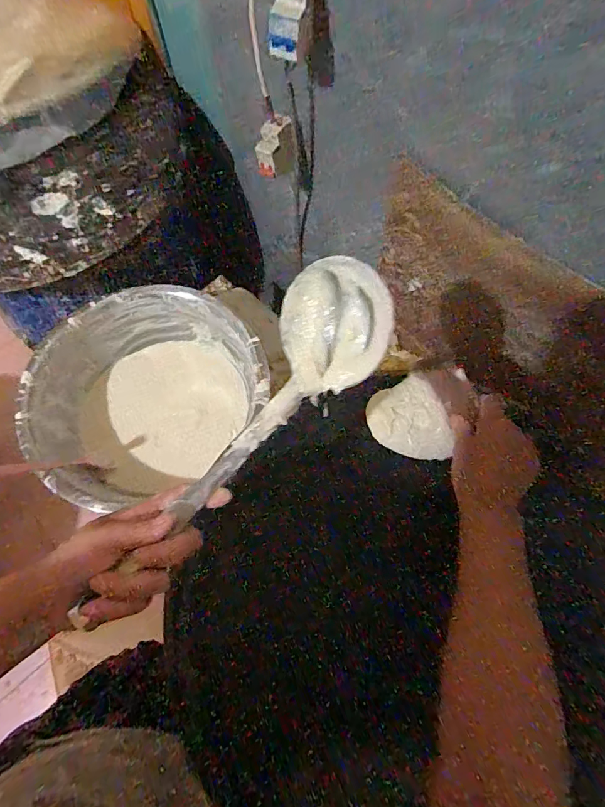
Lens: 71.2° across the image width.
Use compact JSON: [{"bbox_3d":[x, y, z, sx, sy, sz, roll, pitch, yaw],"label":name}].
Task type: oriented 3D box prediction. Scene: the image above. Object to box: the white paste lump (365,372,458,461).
[{"bbox_3d":[0.129,0.023,0.519,0.084,0.031,0.104,-19,70,-8],"label":"white paste lump"}]

